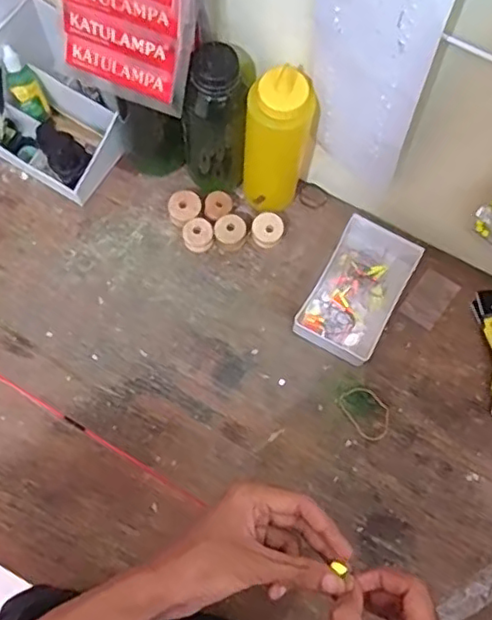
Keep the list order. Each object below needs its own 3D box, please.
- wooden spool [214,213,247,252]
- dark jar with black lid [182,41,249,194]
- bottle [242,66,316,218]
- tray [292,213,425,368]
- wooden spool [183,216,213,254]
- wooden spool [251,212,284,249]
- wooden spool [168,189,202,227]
[{"bbox_3d":[-0.016,-0.084,0.673,0.032,0.025,0.035,0,74,-2],"label":"wooden spool"},{"bbox_3d":[-0.033,-0.178,0.612,0.057,0.181,0.050,-9,74,-4],"label":"dark jar with black lid"},{"bbox_3d":[0.030,-0.157,0.603,0.059,0.190,0.050,5,74,0],"label":"bottle"},{"bbox_3d":[0.116,-0.020,0.656,0.081,0.036,0.141,29,75,7],"label":"tray"},{"bbox_3d":[-0.051,-0.079,0.673,0.031,0.022,0.033,0,74,-2],"label":"wooden spool"},{"bbox_3d":[0.023,-0.086,0.675,0.031,0.023,0.033,0,74,-2],"label":"wooden spool"},{"bbox_3d":[-0.066,-0.108,0.679,0.034,0.024,0.038,-9,74,-4],"label":"wooden spool"}]

